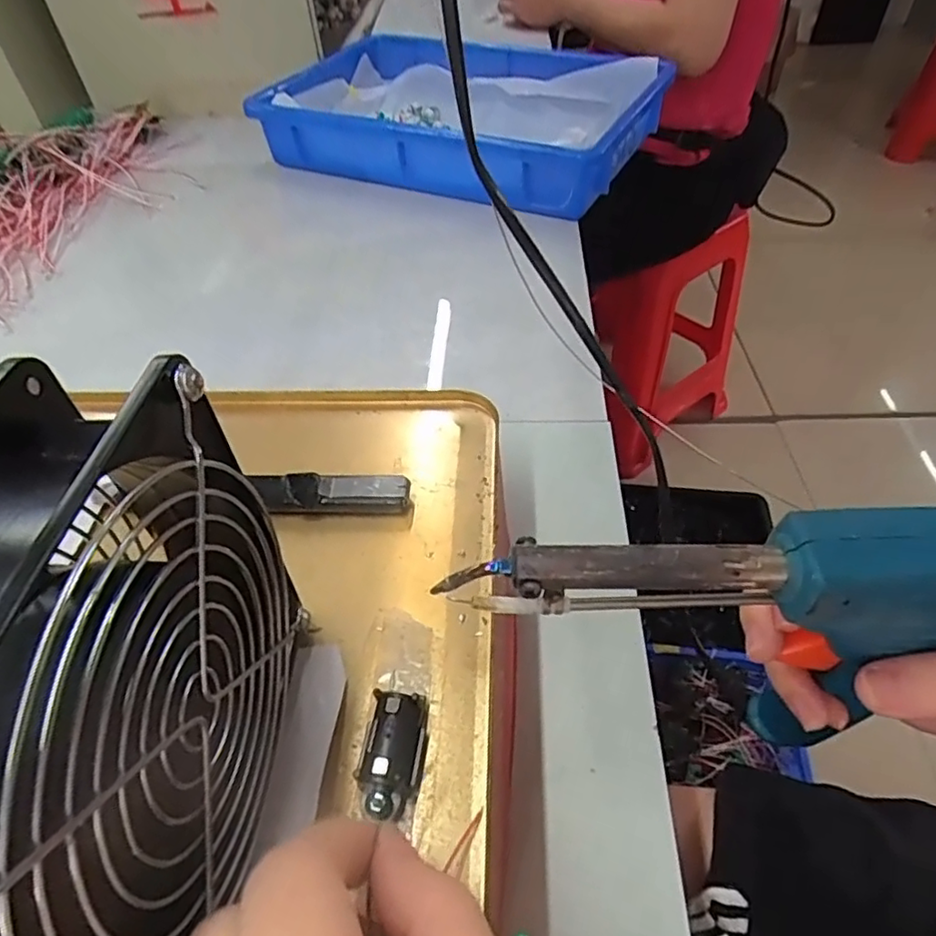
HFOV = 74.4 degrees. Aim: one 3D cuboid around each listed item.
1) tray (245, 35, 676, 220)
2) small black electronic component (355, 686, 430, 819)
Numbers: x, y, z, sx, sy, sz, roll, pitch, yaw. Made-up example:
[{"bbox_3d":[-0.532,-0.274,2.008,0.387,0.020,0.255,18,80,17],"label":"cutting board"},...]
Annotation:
[{"bbox_3d":[-0.007,-0.362,0.633,0.372,0.068,0.246,21,53,20],"label":"tray"},{"bbox_3d":[-0.022,0.085,0.185,0.017,0.014,0.034,5,49,7],"label":"small black electronic component"}]

